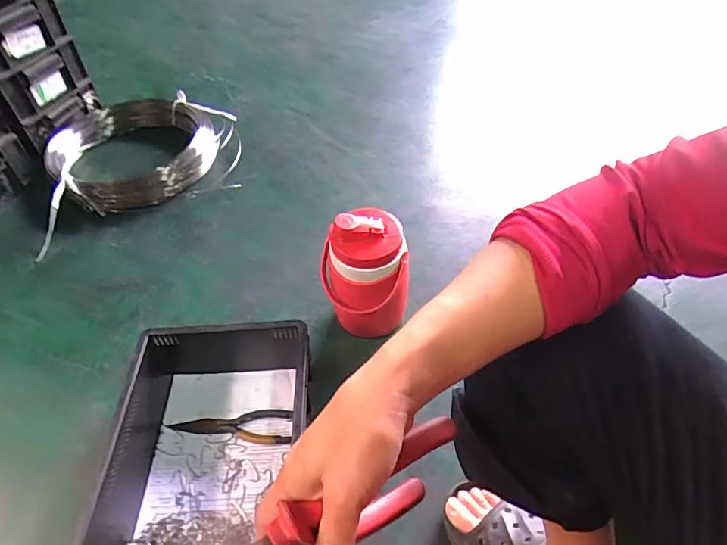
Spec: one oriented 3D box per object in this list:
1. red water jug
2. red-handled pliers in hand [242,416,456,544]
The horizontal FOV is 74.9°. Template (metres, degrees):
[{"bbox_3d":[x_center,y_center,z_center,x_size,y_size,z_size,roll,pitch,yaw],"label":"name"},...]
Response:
[{"bbox_3d":[0.003,0.016,0.749,0.126,0.205,0.126,-1,48,1],"label":"red water jug"},{"bbox_3d":[-0.019,0.142,0.270,0.185,0.088,0.025,-7,39,-43],"label":"red-handled pliers in hand"}]

